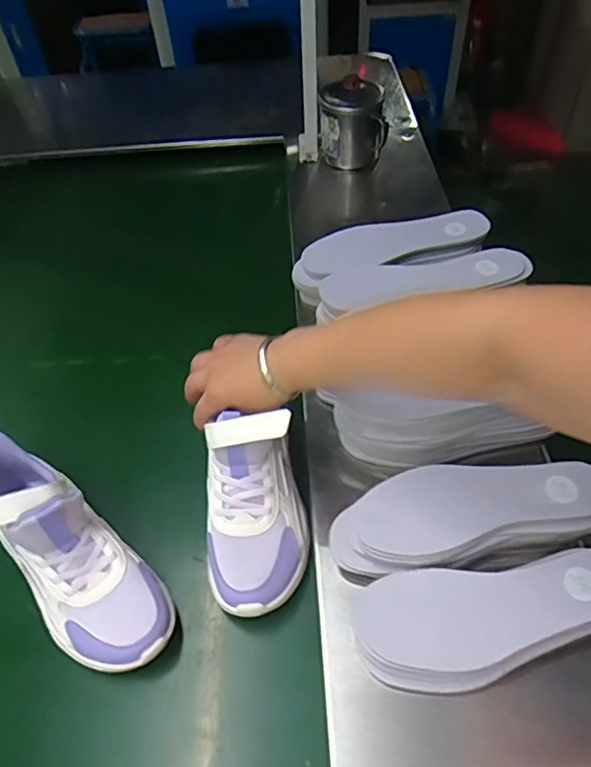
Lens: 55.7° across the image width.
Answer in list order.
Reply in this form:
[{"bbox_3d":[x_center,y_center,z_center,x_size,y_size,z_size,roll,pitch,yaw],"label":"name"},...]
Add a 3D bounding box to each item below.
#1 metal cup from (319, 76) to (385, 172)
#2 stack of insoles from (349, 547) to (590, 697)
[{"bbox_3d":[0.091,-0.428,0.924,0.095,0.122,0.095,-1,54,1],"label":"metal cup"},{"bbox_3d":[0.154,0.187,0.438,0.216,0.046,0.088,-5,54,-2],"label":"stack of insoles"}]

